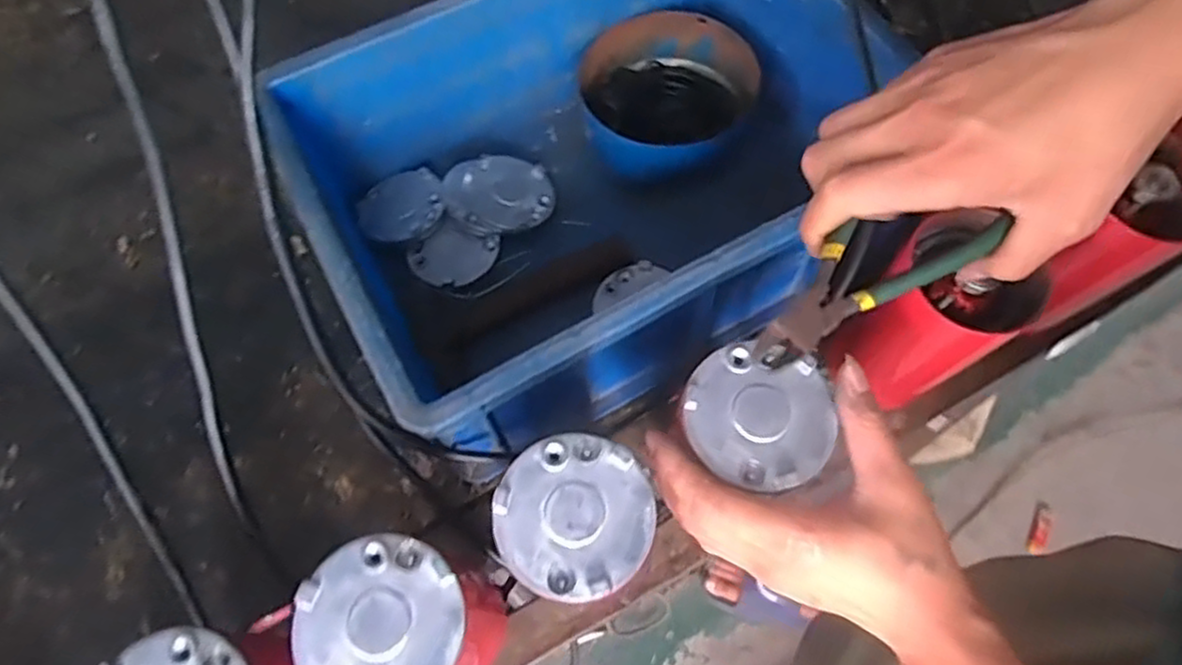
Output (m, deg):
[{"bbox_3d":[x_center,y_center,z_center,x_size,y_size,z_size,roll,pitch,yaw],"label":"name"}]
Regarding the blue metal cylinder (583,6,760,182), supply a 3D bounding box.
[{"bbox_3d":[0.054,-0.200,0.602,0.136,0.055,0.148,29,69,15],"label":"blue metal cylinder"}]

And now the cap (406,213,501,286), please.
[{"bbox_3d":[-0.112,-0.063,0.576,0.063,0.009,0.059,-1,65,2],"label":"cap"}]

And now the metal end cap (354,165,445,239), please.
[{"bbox_3d":[-0.155,-0.106,0.590,0.071,0.015,0.072,-1,65,2],"label":"metal end cap"}]

